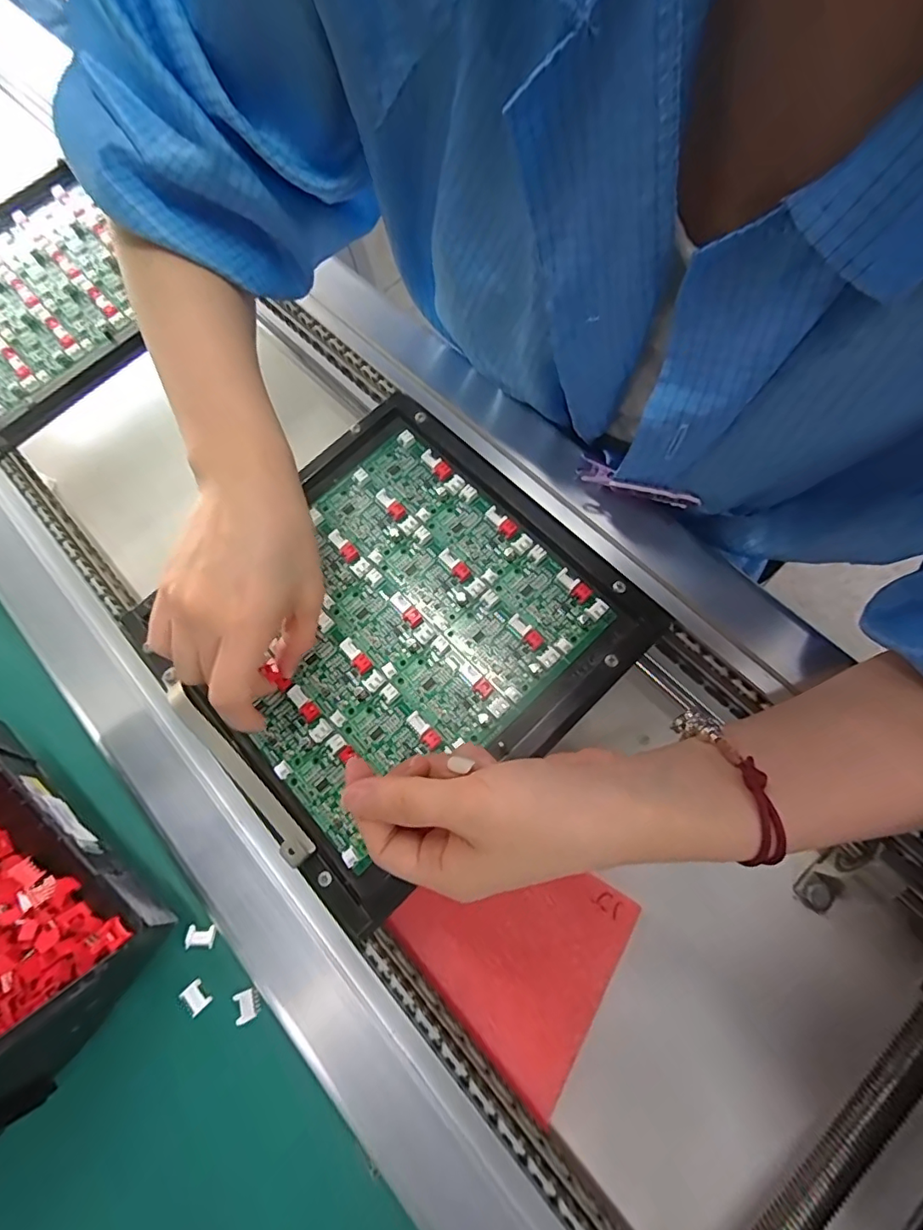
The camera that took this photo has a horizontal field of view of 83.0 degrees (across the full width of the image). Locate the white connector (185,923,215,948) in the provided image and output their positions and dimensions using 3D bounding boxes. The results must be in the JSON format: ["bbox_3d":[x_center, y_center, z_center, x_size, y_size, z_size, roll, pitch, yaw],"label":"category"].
[{"bbox_3d":[-0.132,0.162,0.264,0.014,0.004,0.010,-1,73,9],"label":"white connector"}]

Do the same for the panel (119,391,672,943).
[{"bbox_3d":[-0.045,0.006,0.307,0.231,0.021,0.227,-43,75,-12],"label":"panel"}]

